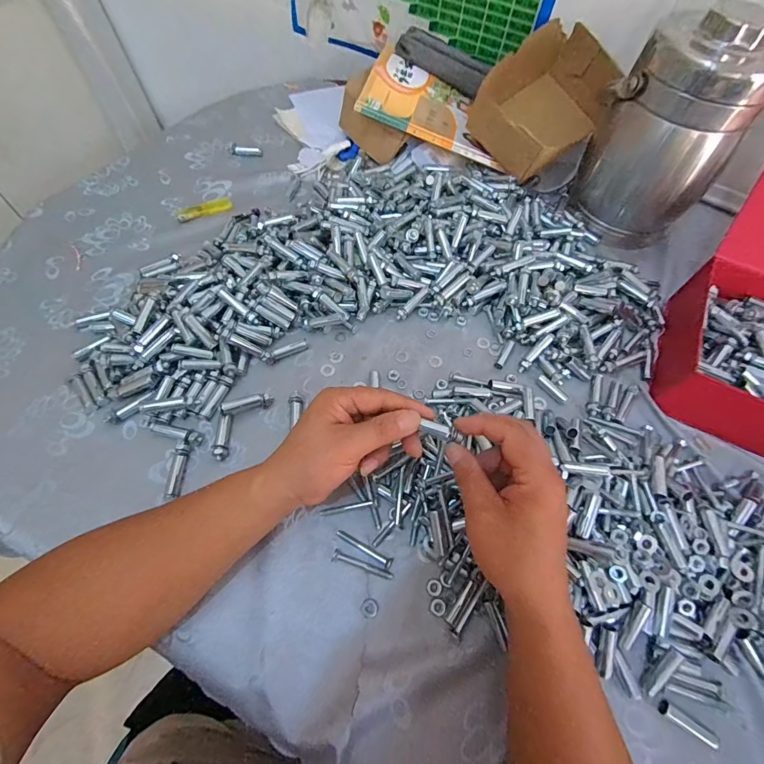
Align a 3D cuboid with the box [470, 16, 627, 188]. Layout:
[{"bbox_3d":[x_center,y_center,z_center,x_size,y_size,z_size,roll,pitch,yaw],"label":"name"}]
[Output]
[{"bbox_3d":[0.243,-0.402,0.566,0.154,0.102,0.192,39,67,16],"label":"box"}]

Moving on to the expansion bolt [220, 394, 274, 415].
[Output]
[{"bbox_3d":[-0.141,0.024,0.409,0.053,0.010,0.012,-12,63,-24],"label":"expansion bolt"}]

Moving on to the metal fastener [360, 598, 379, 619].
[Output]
[{"bbox_3d":[-0.011,0.192,0.331,0.015,0.004,0.015,1,62,-2],"label":"metal fastener"}]

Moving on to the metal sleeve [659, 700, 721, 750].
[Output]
[{"bbox_3d":[0.238,0.264,0.298,0.045,0.010,0.012,32,65,13],"label":"metal sleeve"}]

